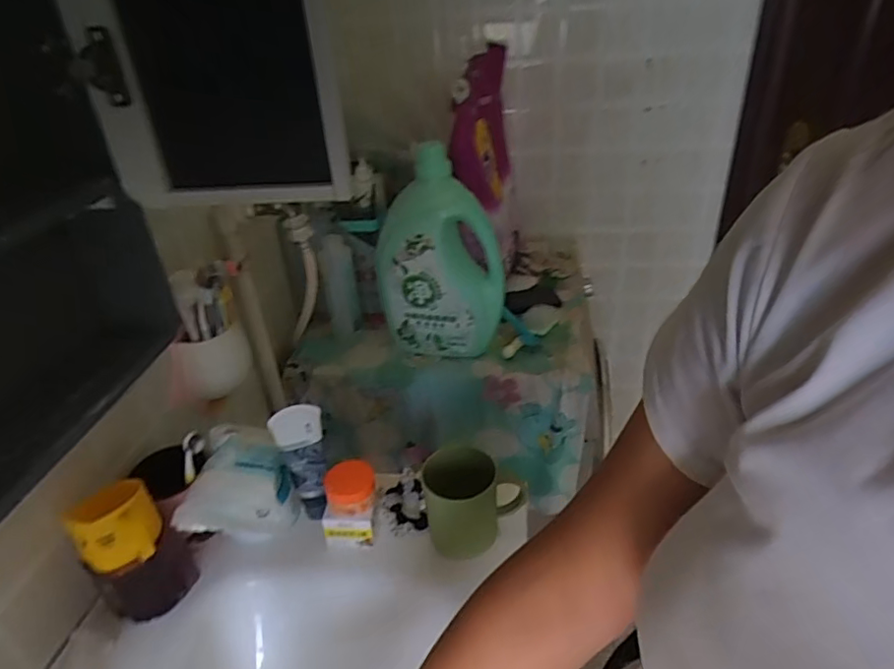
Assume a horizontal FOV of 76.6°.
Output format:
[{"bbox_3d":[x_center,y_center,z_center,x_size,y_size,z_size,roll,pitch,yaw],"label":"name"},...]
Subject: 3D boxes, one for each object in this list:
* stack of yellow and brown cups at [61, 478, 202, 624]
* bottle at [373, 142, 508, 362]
[{"bbox_3d":[-0.324,0.228,0.593,0.085,0.141,0.091,-27,38,-32],"label":"stack of yellow and brown cups"},{"bbox_3d":[-0.006,-0.129,0.983,0.207,0.340,0.104,-17,34,-18],"label":"bottle"}]

